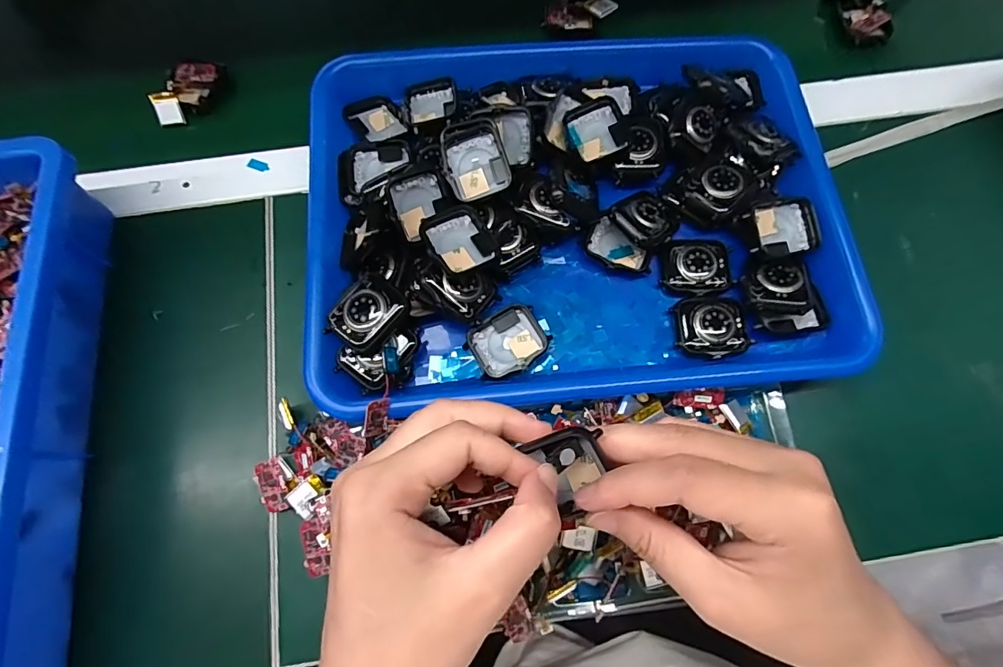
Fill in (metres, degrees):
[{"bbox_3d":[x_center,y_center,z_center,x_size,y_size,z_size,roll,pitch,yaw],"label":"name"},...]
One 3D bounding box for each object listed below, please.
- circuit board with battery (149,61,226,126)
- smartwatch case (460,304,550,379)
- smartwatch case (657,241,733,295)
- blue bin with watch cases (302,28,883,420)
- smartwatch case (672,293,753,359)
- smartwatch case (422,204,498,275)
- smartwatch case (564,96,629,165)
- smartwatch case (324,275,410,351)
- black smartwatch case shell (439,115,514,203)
[{"bbox_3d":[-0.241,-0.187,0.361,0.027,0.016,0.061,31,74,9],"label":"circuit board with battery"},{"bbox_3d":[0.005,0.005,0.282,0.045,0.011,0.036,-31,75,-10],"label":"smartwatch case"},{"bbox_3d":[0.122,-0.043,0.298,0.042,0.009,0.038,-5,72,-2],"label":"smartwatch case"},{"bbox_3d":[0.044,-0.089,0.311,0.326,0.056,0.265,-6,72,-2],"label":"blue bin with watch cases"},{"bbox_3d":[0.128,-0.005,0.288,0.040,0.011,0.039,-13,72,-4],"label":"smartwatch case"},{"bbox_3d":[-0.026,-0.054,0.274,0.039,0.010,0.040,-29,77,-21],"label":"smartwatch case"},{"bbox_3d":[0.061,-0.132,0.306,0.036,0.013,0.040,-23,73,-8],"label":"smartwatch case"},{"bbox_3d":[-0.075,-0.011,0.266,0.036,0.011,0.040,37,75,11],"label":"smartwatch case"},{"bbox_3d":[-0.016,-0.106,0.286,0.037,0.011,0.051,-19,90,5],"label":"black smartwatch case shell"}]

